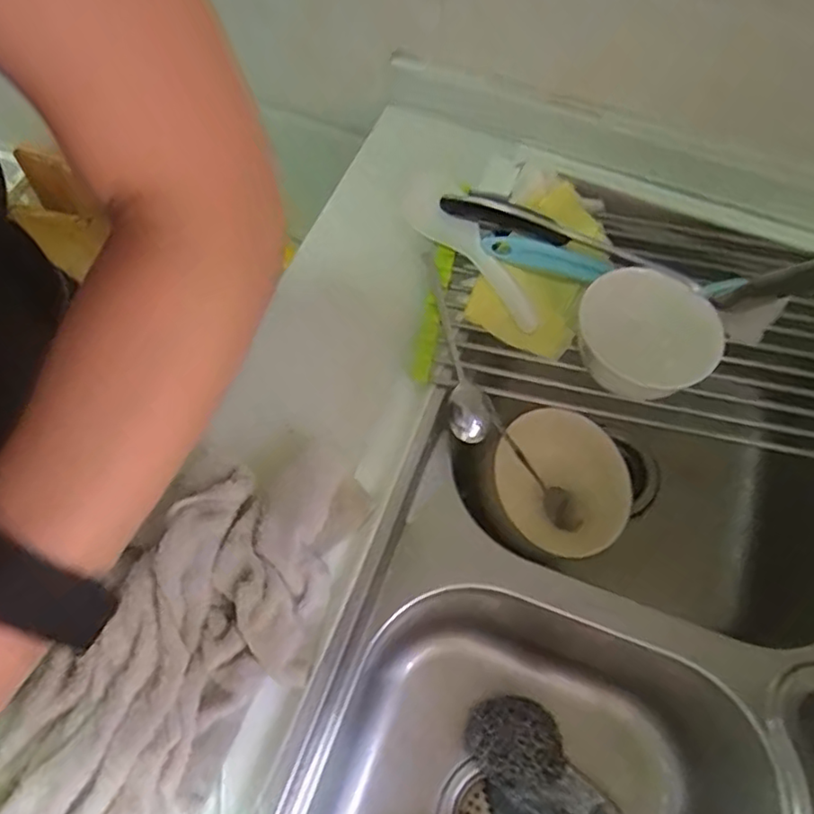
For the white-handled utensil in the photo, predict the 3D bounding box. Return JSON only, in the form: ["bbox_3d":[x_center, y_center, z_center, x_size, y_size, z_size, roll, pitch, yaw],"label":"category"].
[{"bbox_3d":[0.053,-0.139,0.574,0.045,0.017,0.191,-27,67,-15],"label":"white-handled utensil"}]

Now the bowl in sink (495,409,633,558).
[{"bbox_3d":[0.141,0.075,0.595,0.136,0.060,0.129,0,91,13],"label":"bowl in sink"}]

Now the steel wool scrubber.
[{"bbox_3d":[0.090,0.281,0.532,0.072,0.041,0.067,-2,63,-4],"label":"steel wool scrubber"}]

